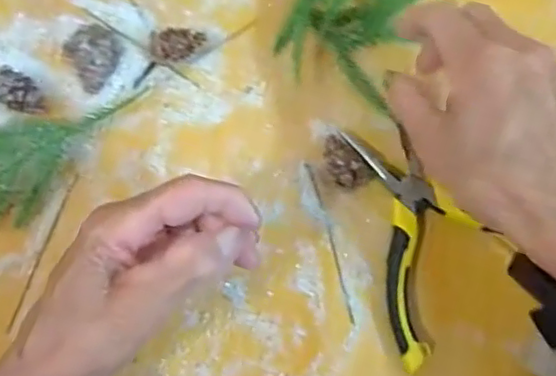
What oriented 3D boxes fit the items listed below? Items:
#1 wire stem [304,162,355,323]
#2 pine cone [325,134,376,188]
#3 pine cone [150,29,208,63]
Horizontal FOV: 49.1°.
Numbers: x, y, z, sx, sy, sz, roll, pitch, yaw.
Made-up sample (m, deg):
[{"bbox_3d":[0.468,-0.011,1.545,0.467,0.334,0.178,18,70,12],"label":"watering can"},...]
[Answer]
[{"bbox_3d":[0.032,0.031,0.367,0.005,0.004,0.099,-14,78,-4],"label":"wire stem"},{"bbox_3d":[0.040,-0.015,0.367,0.035,0.019,0.023,44,80,8],"label":"pine cone"},{"bbox_3d":[-0.062,-0.089,0.382,0.034,0.021,0.020,-18,78,-5],"label":"pine cone"}]

